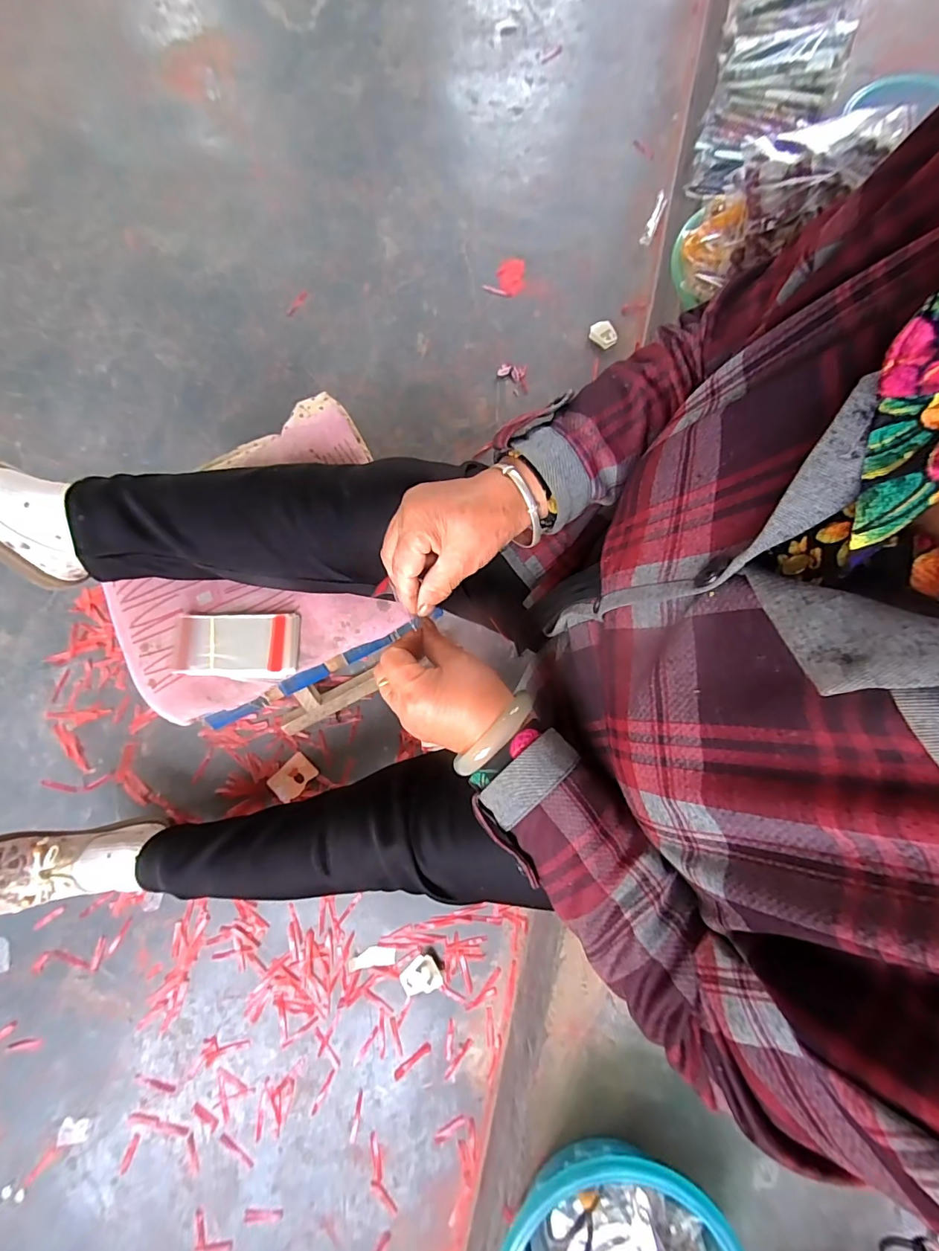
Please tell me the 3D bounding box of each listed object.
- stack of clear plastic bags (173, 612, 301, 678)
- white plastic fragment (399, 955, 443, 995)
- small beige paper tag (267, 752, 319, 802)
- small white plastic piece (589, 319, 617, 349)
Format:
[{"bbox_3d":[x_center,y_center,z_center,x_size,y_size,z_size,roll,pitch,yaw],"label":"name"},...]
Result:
[{"bbox_3d":[-0.247,0.020,0.496,0.123,0.011,0.068,-2,79,0],"label":"stack of clear plastic bags"},{"bbox_3d":[-0.073,0.511,0.673,0.058,0.018,0.047,-33,79,-6],"label":"white plastic fragment"},{"bbox_3d":[-0.278,0.239,0.732,0.050,0.006,0.067,42,82,9],"label":"small beige paper tag"},{"bbox_3d":[0.253,-0.556,0.886,0.044,0.014,0.057,-23,79,-4],"label":"small white plastic piece"}]

